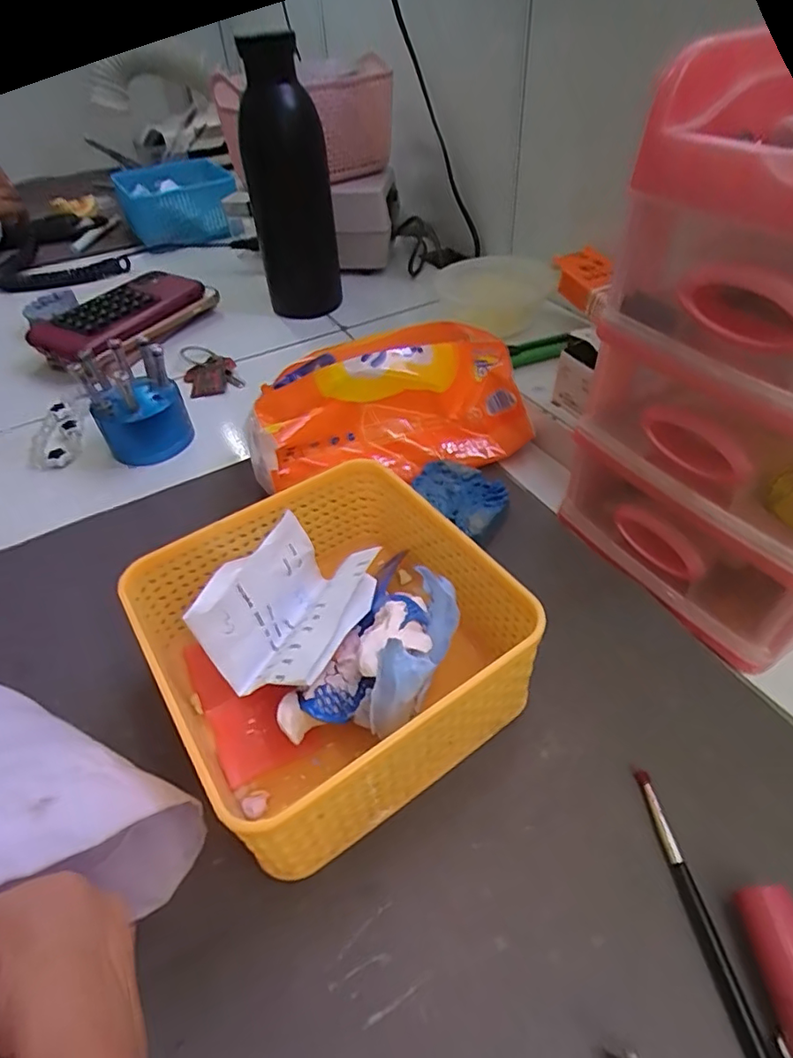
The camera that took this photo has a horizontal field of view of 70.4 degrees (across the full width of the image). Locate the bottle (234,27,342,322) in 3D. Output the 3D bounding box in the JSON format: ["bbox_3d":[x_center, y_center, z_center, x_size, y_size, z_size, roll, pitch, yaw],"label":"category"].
[{"bbox_3d":[-0.096,-0.303,0.514,0.073,0.224,0.077,-8,44,-4],"label":"bottle"}]

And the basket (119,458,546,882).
[{"bbox_3d":[-0.027,0.047,0.239,0.139,0.066,0.130,-29,50,-22],"label":"basket"}]

